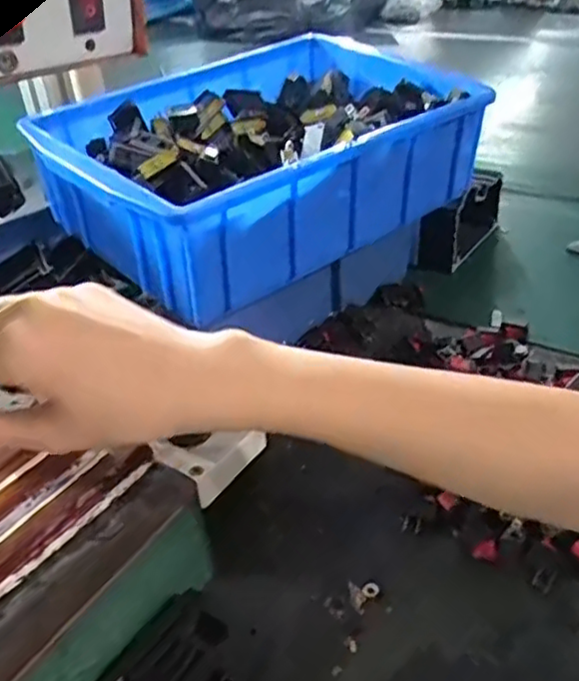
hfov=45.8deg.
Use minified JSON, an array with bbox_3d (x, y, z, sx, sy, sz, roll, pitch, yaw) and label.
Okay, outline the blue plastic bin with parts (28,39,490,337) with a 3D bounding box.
[{"bbox_3d":[-0.020,-0.136,0.508,0.282,0.084,0.194,-26,40,-29],"label":"blue plastic bin with parts"}]

